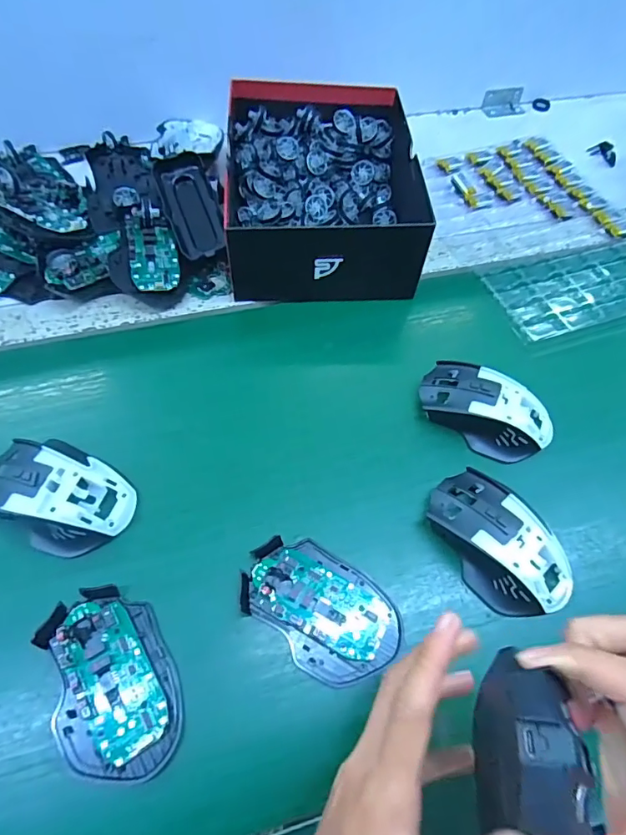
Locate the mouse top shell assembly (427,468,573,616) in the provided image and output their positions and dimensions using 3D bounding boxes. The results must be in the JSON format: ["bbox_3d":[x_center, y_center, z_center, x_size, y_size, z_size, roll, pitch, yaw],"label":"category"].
[{"bbox_3d":[0.138,0.092,0.361,0.065,0.037,0.114,-36,68,-21],"label":"mouse top shell assembly"}]

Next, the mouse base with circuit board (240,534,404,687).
[{"bbox_3d":[0.006,0.133,0.344,0.113,0.012,0.072,35,64,16],"label":"mouse base with circuit board"}]

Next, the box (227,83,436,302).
[{"bbox_3d":[0.008,-0.246,0.525,0.197,0.082,0.257,-3,60,-5],"label":"box"}]

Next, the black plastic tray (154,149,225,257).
[{"bbox_3d":[-0.124,-0.215,0.502,0.053,0.026,0.111,-17,88,-13],"label":"black plastic tray"}]

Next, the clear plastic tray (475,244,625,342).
[{"bbox_3d":[0.298,-0.141,0.519,0.220,0.013,0.101,-15,62,-12],"label":"clear plastic tray"}]

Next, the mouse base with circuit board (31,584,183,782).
[{"bbox_3d":[-0.129,0.168,0.312,0.072,0.015,0.113,-25,64,-17],"label":"mouse base with circuit board"}]

